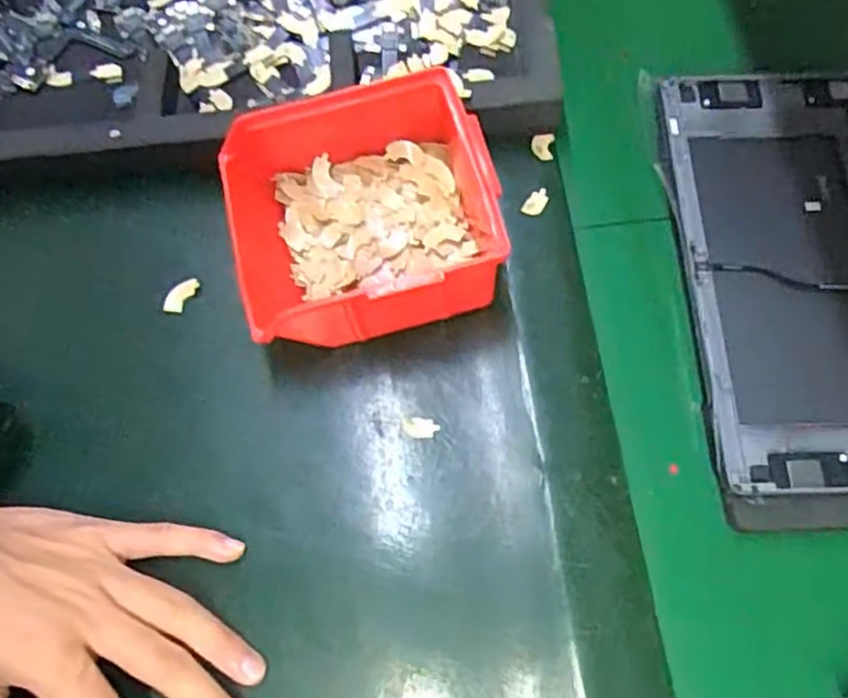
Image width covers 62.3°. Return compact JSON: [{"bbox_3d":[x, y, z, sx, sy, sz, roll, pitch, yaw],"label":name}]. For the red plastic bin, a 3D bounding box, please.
[{"bbox_3d":[-0.034,-0.077,0.379,0.135,0.064,0.134,0,69,0],"label":"red plastic bin"}]

